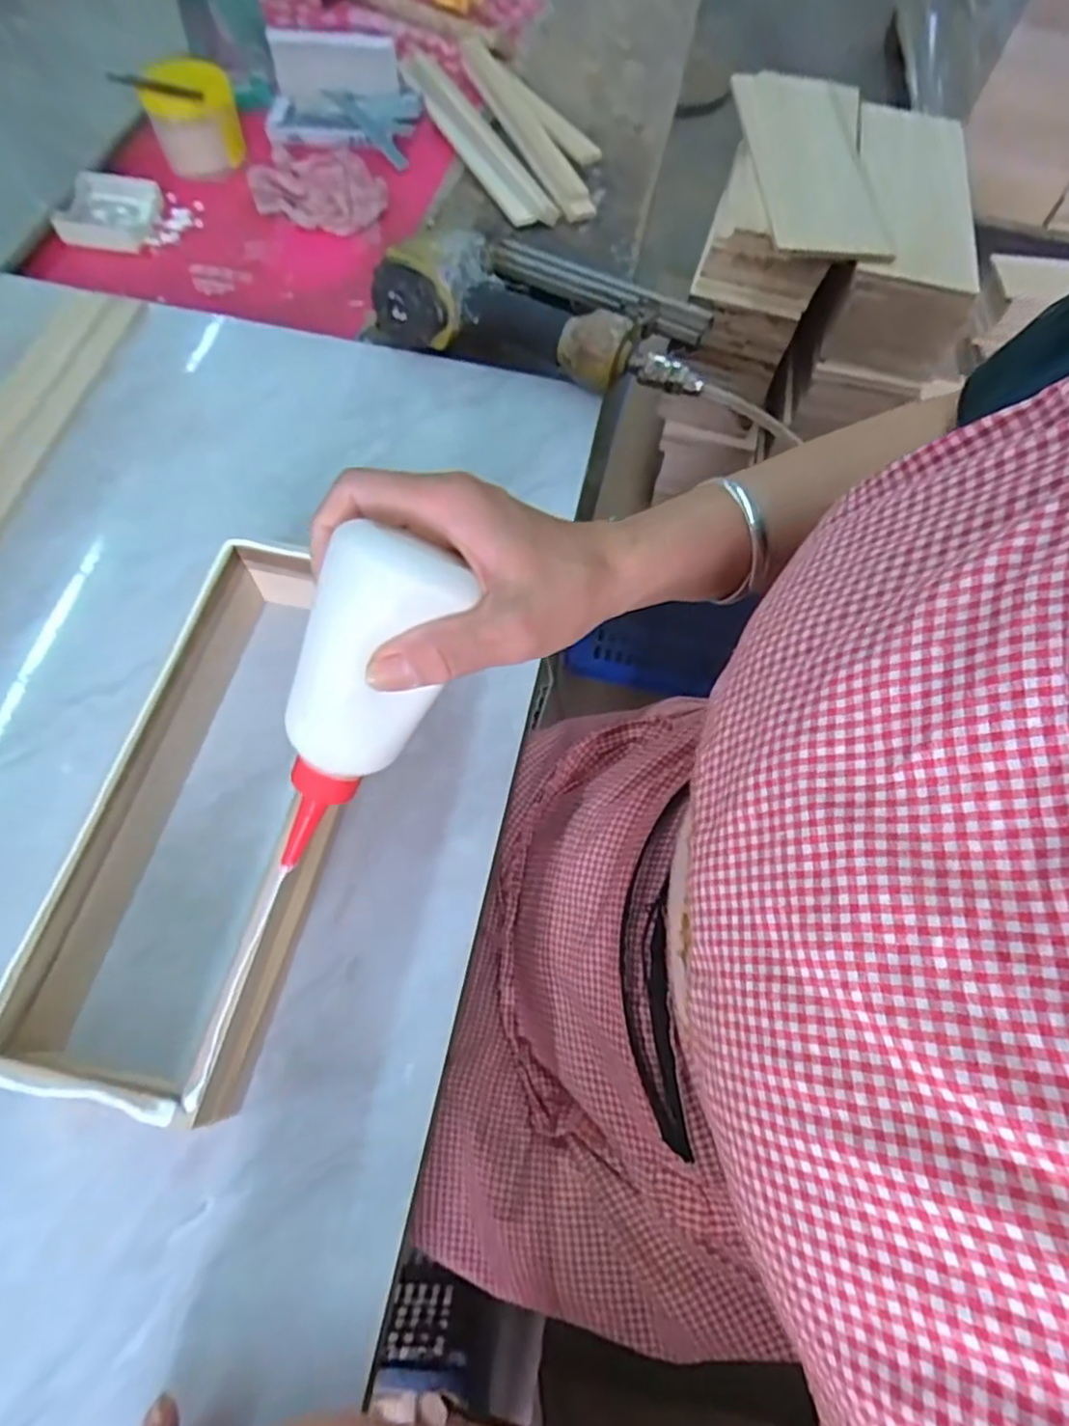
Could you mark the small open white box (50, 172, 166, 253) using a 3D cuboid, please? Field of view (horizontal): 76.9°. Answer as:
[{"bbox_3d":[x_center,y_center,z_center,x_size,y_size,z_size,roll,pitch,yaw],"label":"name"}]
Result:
[{"bbox_3d":[-0.385,-0.456,0.614,0.077,0.022,0.079,2,65,-2],"label":"small open white box"}]

